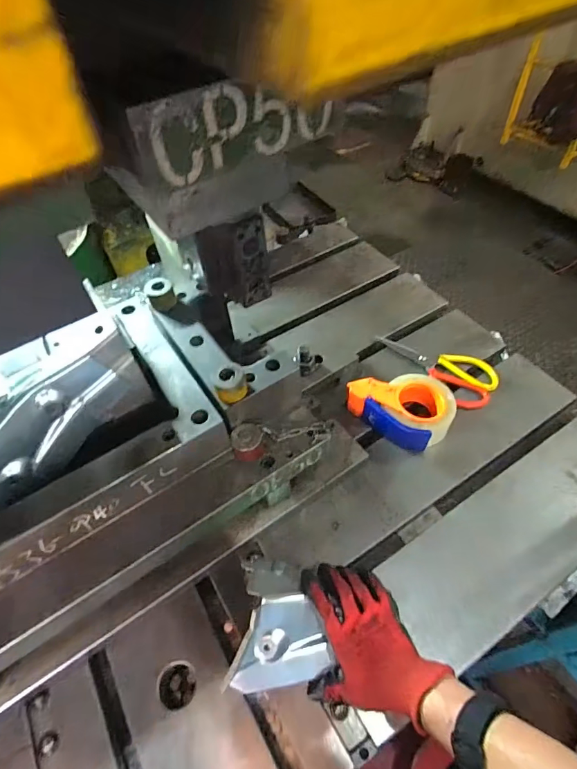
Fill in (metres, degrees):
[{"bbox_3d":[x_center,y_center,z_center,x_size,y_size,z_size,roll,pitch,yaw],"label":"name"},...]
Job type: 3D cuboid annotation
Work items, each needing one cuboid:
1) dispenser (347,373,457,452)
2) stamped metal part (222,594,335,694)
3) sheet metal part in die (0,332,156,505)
[{"bbox_3d":[0.192,0.033,0.696,0.121,0.063,0.156,-39,59,-24],"label":"dispenser"},{"bbox_3d":[-0.015,0.305,0.496,0.118,0.030,0.090,-9,78,-12],"label":"stamped metal part"},{"bbox_3d":[-0.254,0.041,0.478,0.210,0.092,0.031,-41,36,-16],"label":"sheet metal part in die"}]

